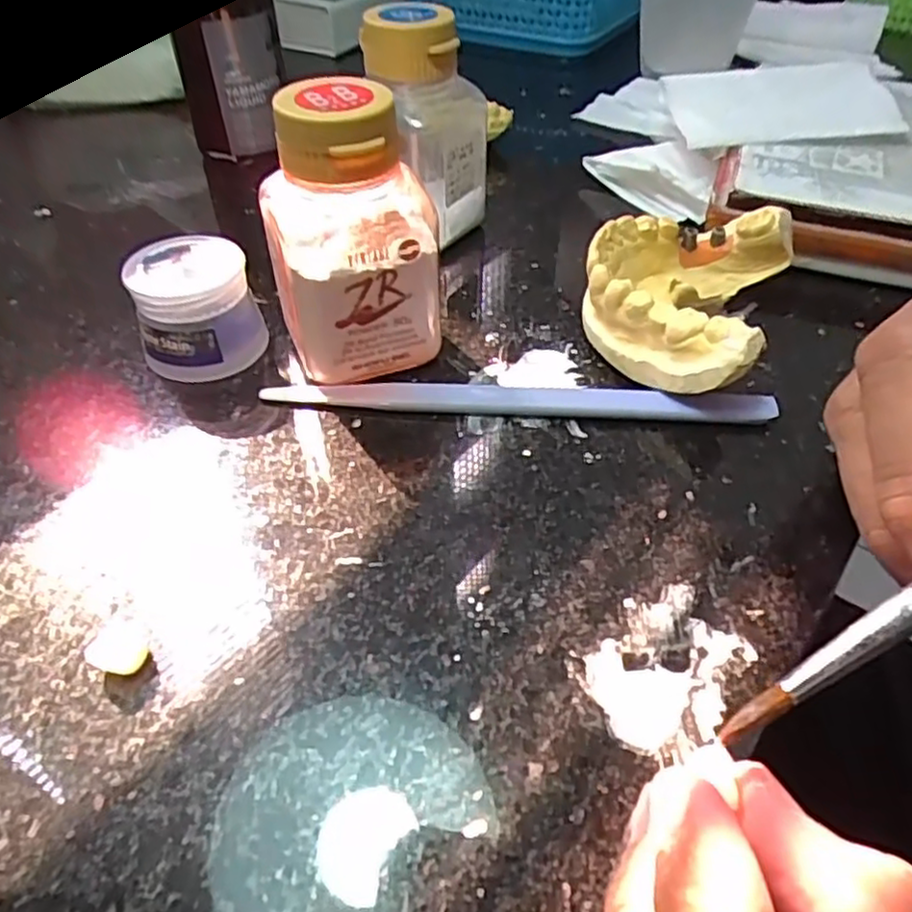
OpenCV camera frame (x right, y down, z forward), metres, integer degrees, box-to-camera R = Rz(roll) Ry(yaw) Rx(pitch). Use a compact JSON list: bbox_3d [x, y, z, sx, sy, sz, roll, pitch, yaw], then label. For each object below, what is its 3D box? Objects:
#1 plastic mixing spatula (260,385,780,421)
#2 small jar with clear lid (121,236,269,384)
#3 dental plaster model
[{"bbox_3d":[0.017,-0.016,0.193,0.138,0.006,0.008,3,45,2],"label":"plastic mixing spatula"},{"bbox_3d":[-0.075,-0.042,0.203,0.033,0.029,0.029,-15,47,-15],"label":"small jar with clear lid"},{"bbox_3d":[0.064,-0.046,0.203,0.050,0.027,0.065,18,48,16],"label":"dental plaster model"}]

